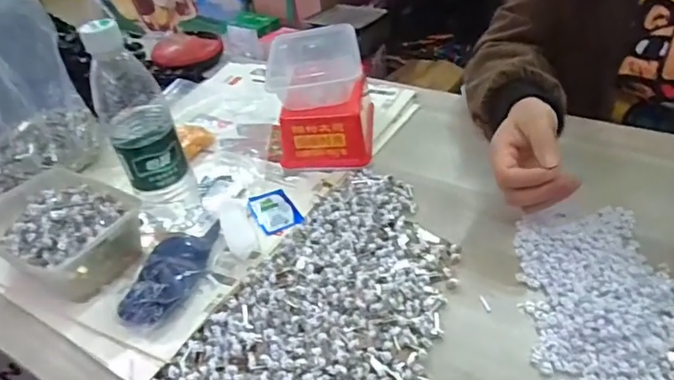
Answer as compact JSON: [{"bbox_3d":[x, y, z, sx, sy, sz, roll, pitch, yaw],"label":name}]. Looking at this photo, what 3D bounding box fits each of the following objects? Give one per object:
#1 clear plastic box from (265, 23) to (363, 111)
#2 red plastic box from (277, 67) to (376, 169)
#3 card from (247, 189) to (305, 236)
[{"bbox_3d":[-0.031,-0.156,0.652,0.124,0.050,0.148,-7,38,0],"label":"clear plastic box"},{"bbox_3d":[-0.010,-0.097,0.649,0.108,0.077,0.143,-1,39,9],"label":"red plastic box"},{"bbox_3d":[-0.070,0.022,0.563,0.045,0.004,0.071,-22,41,-18],"label":"card"}]

